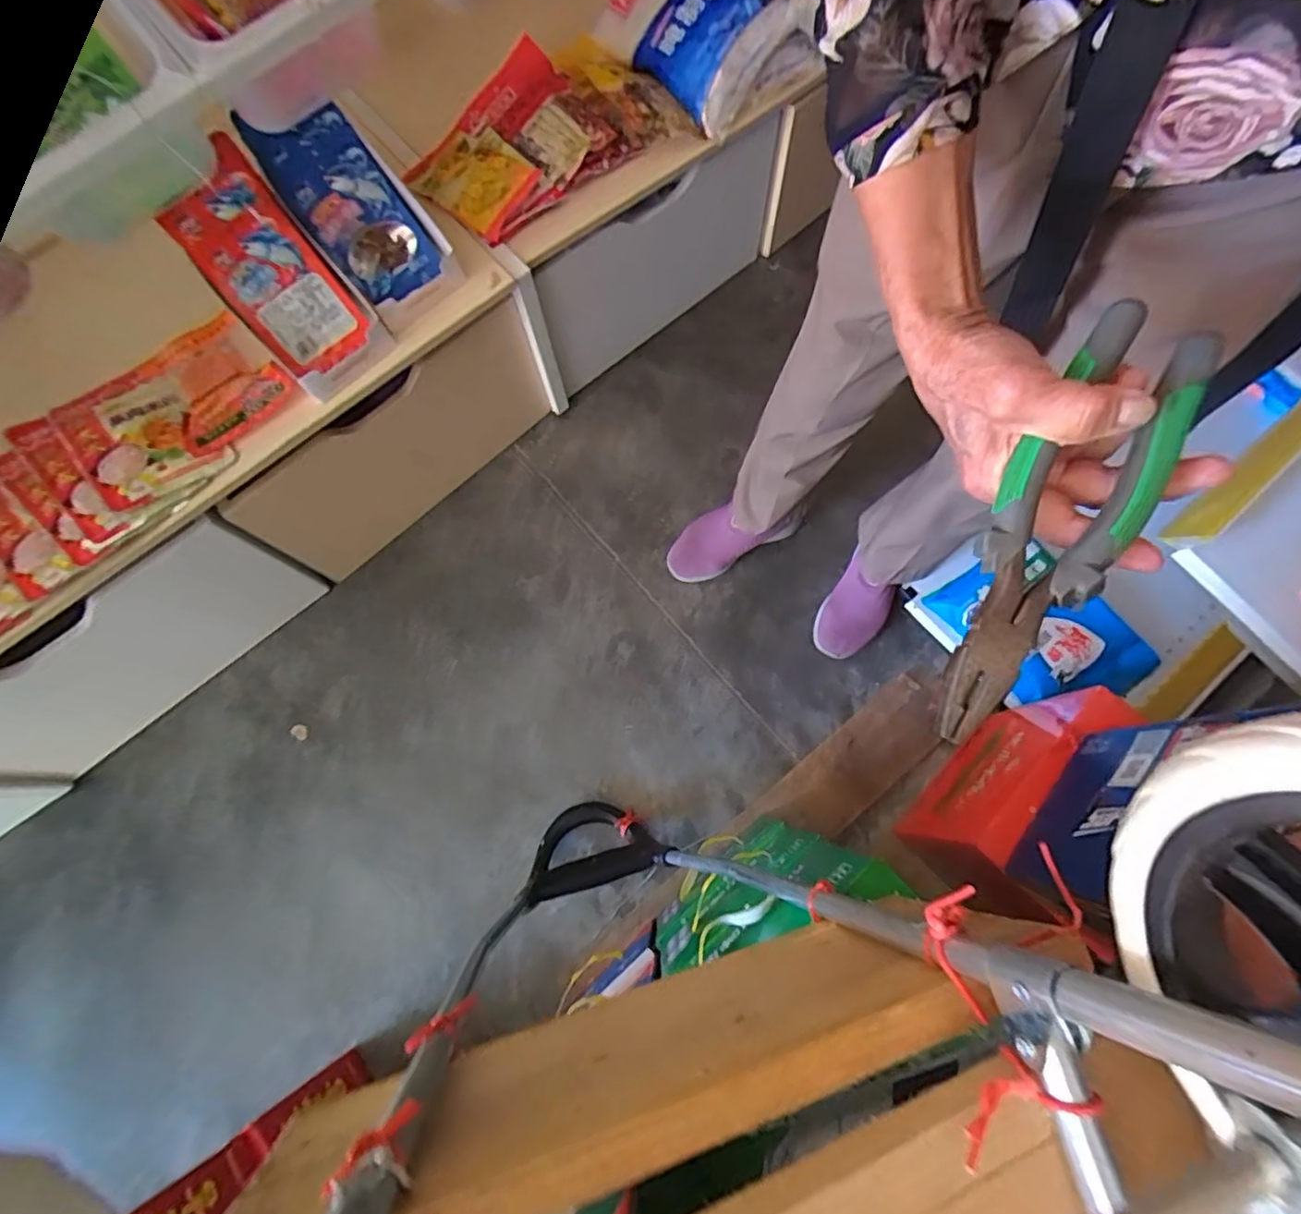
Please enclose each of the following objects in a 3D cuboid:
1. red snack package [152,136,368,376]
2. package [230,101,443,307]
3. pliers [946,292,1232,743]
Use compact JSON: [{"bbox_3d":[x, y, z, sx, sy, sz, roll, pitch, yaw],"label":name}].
[{"bbox_3d":[-0.453,-0.401,0.720,0.122,0.229,0.050,-49,35,-18],"label":"red snack package"},{"bbox_3d":[-0.375,-0.500,0.753,0.120,0.025,0.224,-42,112,-16],"label":"package"},{"bbox_3d":[0.182,-0.034,0.275,0.053,0.013,0.203,28,94,8],"label":"pliers"}]

